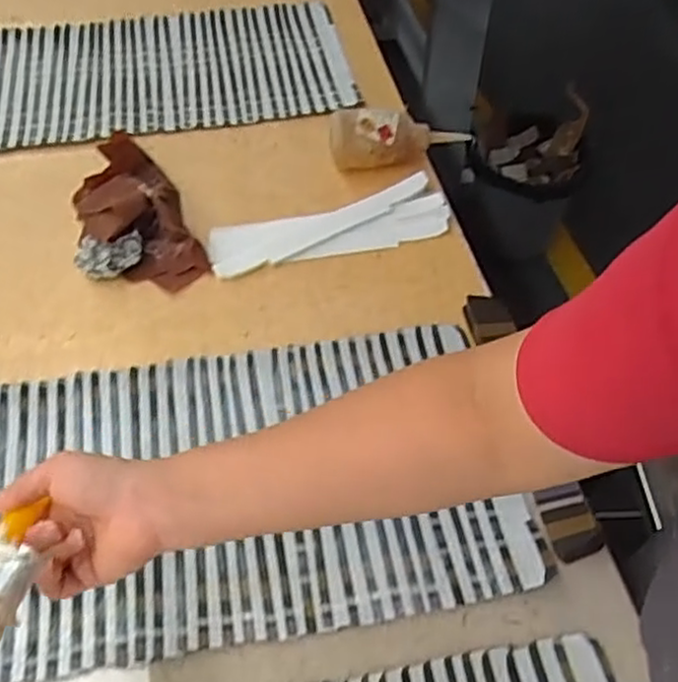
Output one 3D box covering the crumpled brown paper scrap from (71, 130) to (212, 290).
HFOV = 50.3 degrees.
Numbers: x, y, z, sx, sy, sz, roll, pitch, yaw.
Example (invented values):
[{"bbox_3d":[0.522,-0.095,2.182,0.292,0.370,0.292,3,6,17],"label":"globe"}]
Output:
[{"bbox_3d":[-0.230,-0.145,0.801,0.111,0.034,0.228,-17,56,-16],"label":"crumpled brown paper scrap"}]

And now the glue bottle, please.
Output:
[{"bbox_3d":[0.073,-0.233,0.849,0.168,0.068,0.046,-4,52,-4],"label":"glue bottle"}]

